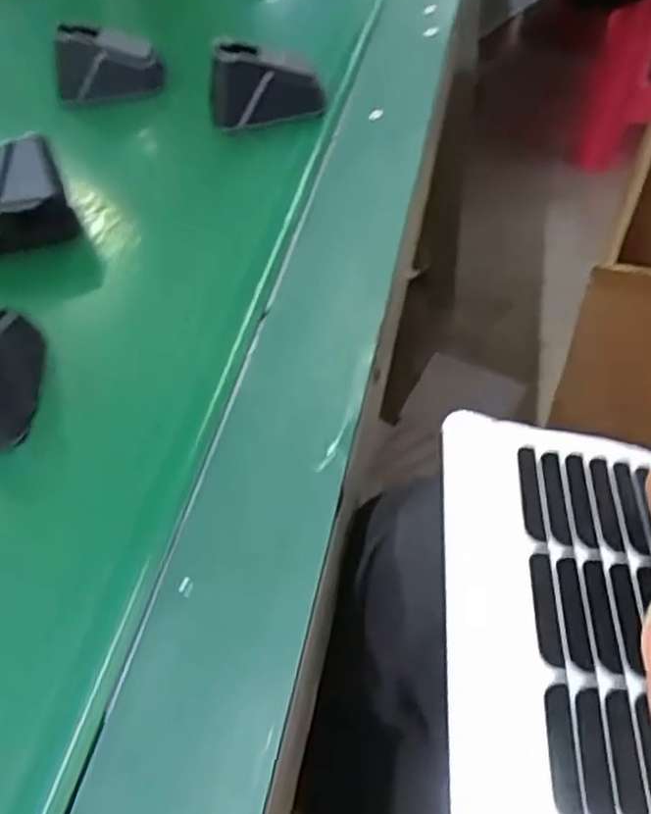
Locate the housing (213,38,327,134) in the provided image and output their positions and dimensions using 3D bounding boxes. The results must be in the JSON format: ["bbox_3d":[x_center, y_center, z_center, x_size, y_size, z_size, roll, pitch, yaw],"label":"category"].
[{"bbox_3d":[-0.036,-0.188,0.409,0.067,0.045,0.027,4,52,10],"label":"housing"}]

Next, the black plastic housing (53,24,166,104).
[{"bbox_3d":[-0.144,-0.225,0.453,0.068,0.037,0.024,2,51,8],"label":"black plastic housing"}]

